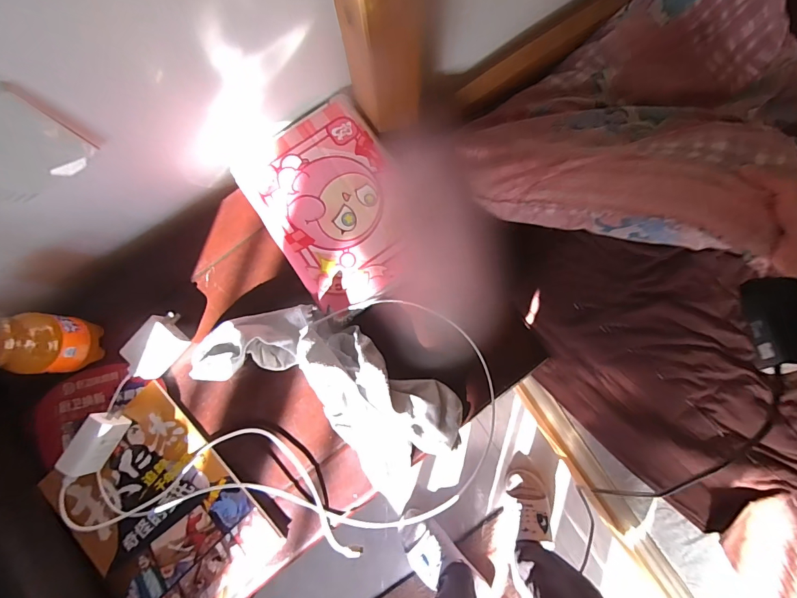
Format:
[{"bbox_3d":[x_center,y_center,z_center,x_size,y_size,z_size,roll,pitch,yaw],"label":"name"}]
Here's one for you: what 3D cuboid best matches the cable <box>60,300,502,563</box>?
[{"bbox_3d":[-0.138,0.133,0.435,0.416,0.048,0.279,8,83,4],"label":"cable"}]

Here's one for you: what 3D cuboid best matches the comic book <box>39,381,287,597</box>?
[{"bbox_3d":[-0.263,0.236,0.433,0.168,0.020,0.235,-43,82,-3],"label":"comic book"}]

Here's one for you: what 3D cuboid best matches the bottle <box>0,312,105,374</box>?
[{"bbox_3d":[-0.375,0.043,0.398,0.056,0.161,0.059,0,80,-1],"label":"bottle"}]

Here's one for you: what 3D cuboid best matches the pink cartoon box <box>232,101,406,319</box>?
[{"bbox_3d":[-0.072,-0.112,0.481,0.166,0.028,0.227,-34,82,-2],"label":"pink cartoon box"}]

